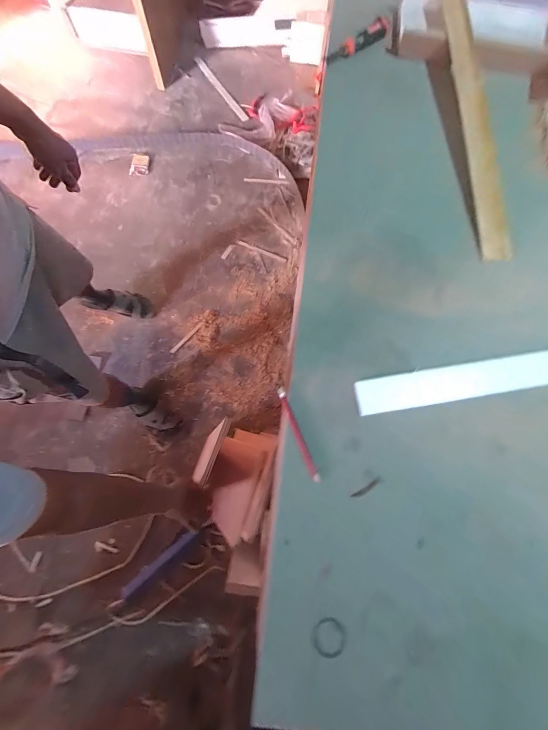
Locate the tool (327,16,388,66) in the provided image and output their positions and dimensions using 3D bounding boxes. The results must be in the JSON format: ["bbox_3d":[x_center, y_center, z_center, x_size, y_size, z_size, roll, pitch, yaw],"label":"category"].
[{"bbox_3d":[0.172,-0.656,0.627,0.153,0.022,0.029,-38,80,-10],"label":"tool"}]

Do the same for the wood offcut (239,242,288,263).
[{"bbox_3d":[-0.052,-0.517,1.416,0.237,0.004,0.021,23,76,7],"label":"wood offcut"}]

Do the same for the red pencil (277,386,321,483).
[{"bbox_3d":[0.034,0.096,0.434,0.012,0.008,0.136,-21,77,-6],"label":"red pencil"}]

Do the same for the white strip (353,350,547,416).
[{"bbox_3d":[0.431,0.001,0.473,0.624,0.014,0.052,-9,81,-4],"label":"white strip"}]

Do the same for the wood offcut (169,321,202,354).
[{"bbox_3d":[-0.370,-0.119,1.312,0.018,0.005,0.184,41,79,11],"label":"wood offcut"}]

